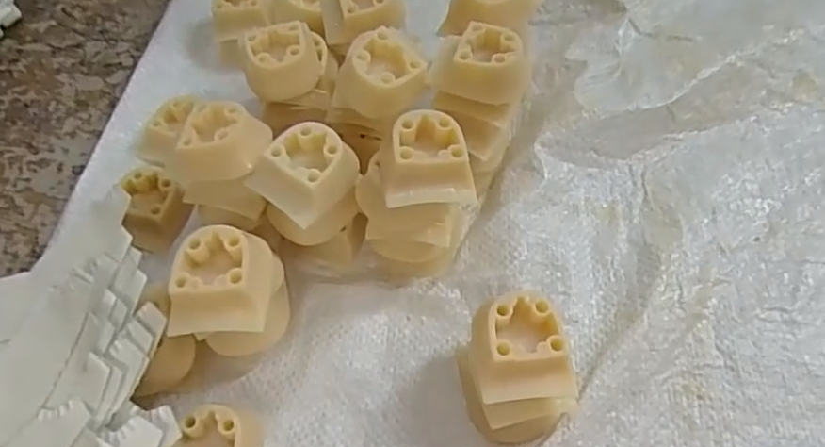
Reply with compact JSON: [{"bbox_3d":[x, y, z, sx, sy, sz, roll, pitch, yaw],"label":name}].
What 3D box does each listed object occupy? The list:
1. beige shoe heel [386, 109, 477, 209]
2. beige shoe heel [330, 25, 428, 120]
[{"bbox_3d":[0.008,-0.027,0.255,0.036,0.020,0.038,-1,58,-1],"label":"beige shoe heel"},{"bbox_3d":[-0.014,-0.071,0.290,0.038,0.023,0.037,19,60,11],"label":"beige shoe heel"}]

